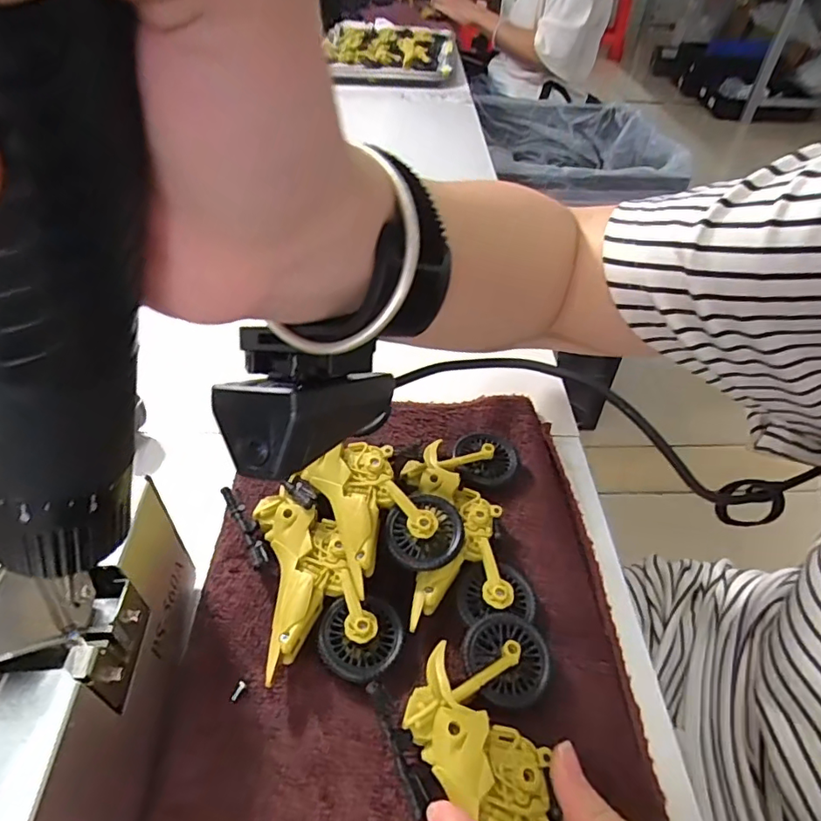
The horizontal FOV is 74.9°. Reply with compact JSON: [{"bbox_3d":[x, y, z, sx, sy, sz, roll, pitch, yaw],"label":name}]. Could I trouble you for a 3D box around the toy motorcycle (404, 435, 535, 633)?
[{"bbox_3d":[0.029,0.054,0.282,0.060,0.023,0.110,1,44,0],"label":"toy motorcycle"}]

